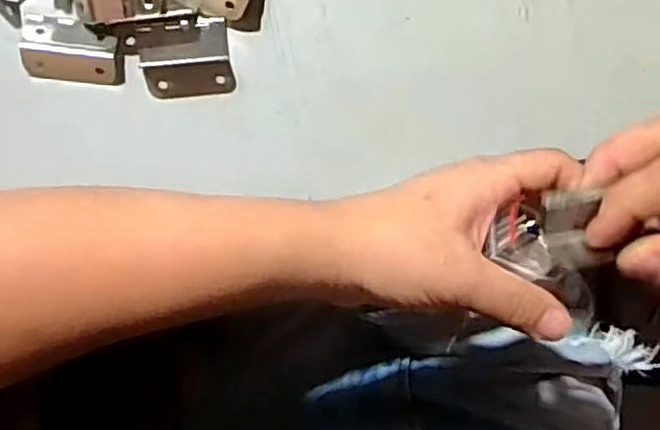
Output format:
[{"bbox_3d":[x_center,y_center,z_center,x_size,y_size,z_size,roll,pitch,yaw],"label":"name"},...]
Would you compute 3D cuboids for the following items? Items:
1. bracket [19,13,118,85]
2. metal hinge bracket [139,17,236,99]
[{"bbox_3d":[-0.118,-0.076,0.321,0.042,0.007,0.029,5,92,-8],"label":"bracket"},{"bbox_3d":[-0.067,-0.072,0.330,0.040,0.005,0.035,-8,94,-7],"label":"metal hinge bracket"}]

